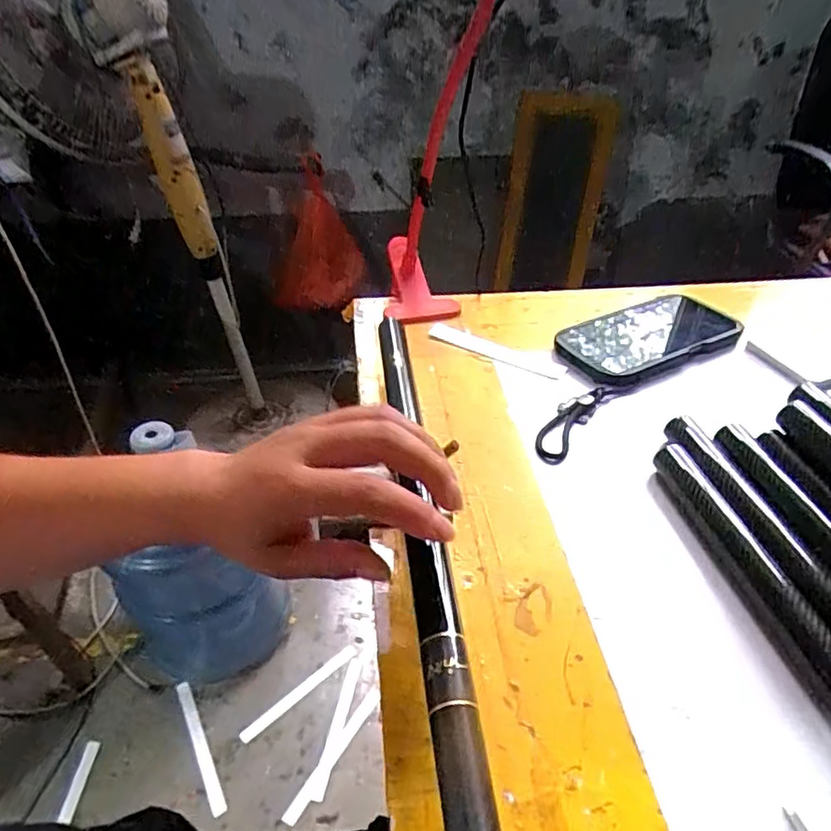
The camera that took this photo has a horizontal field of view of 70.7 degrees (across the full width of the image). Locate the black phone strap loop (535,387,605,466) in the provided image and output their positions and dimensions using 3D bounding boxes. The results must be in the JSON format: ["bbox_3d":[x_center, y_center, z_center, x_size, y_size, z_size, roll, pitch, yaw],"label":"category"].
[{"bbox_3d":[0.113,0.004,0.432,0.026,0.008,0.089,22,45,26],"label":"black phone strap loop"}]

